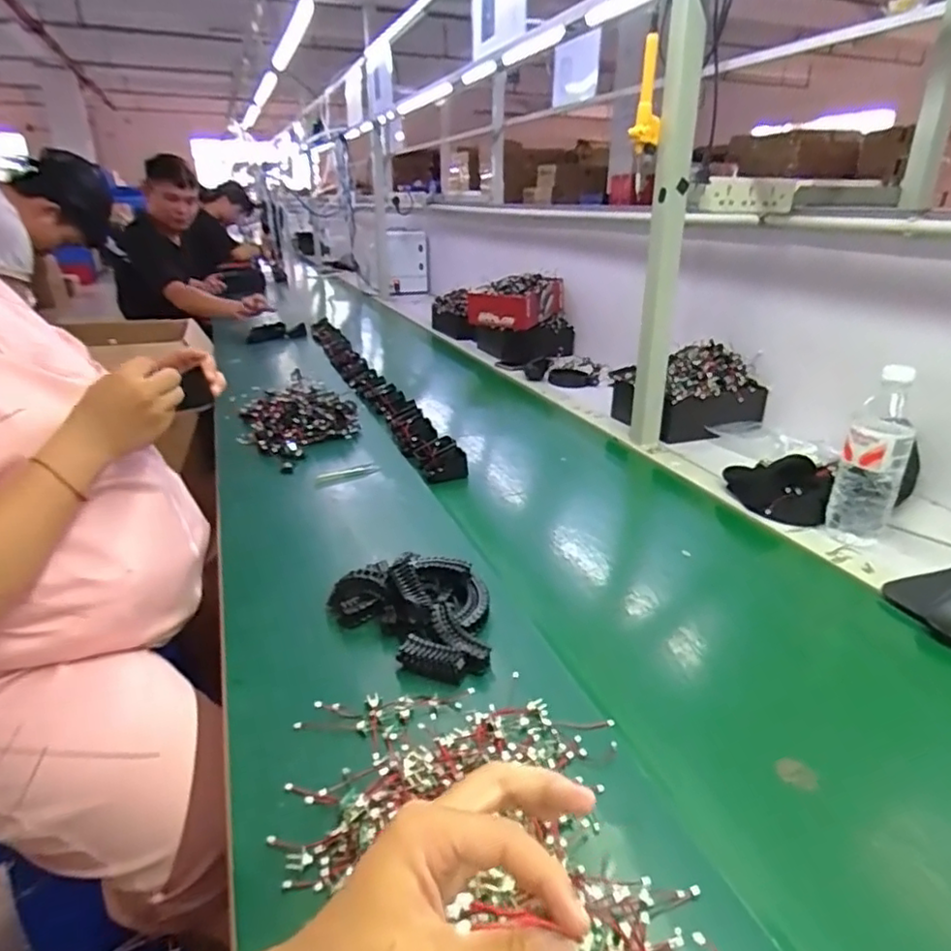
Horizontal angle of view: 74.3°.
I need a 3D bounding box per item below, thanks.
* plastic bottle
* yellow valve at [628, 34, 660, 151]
[{"bbox_3d":[0.503,-0.020,0.794,0.072,0.215,0.053,11,25,22],"label":"plastic bottle"},{"bbox_3d":[0.265,-0.583,0.963,0.046,0.149,0.046,6,24,13],"label":"yellow valve"}]

